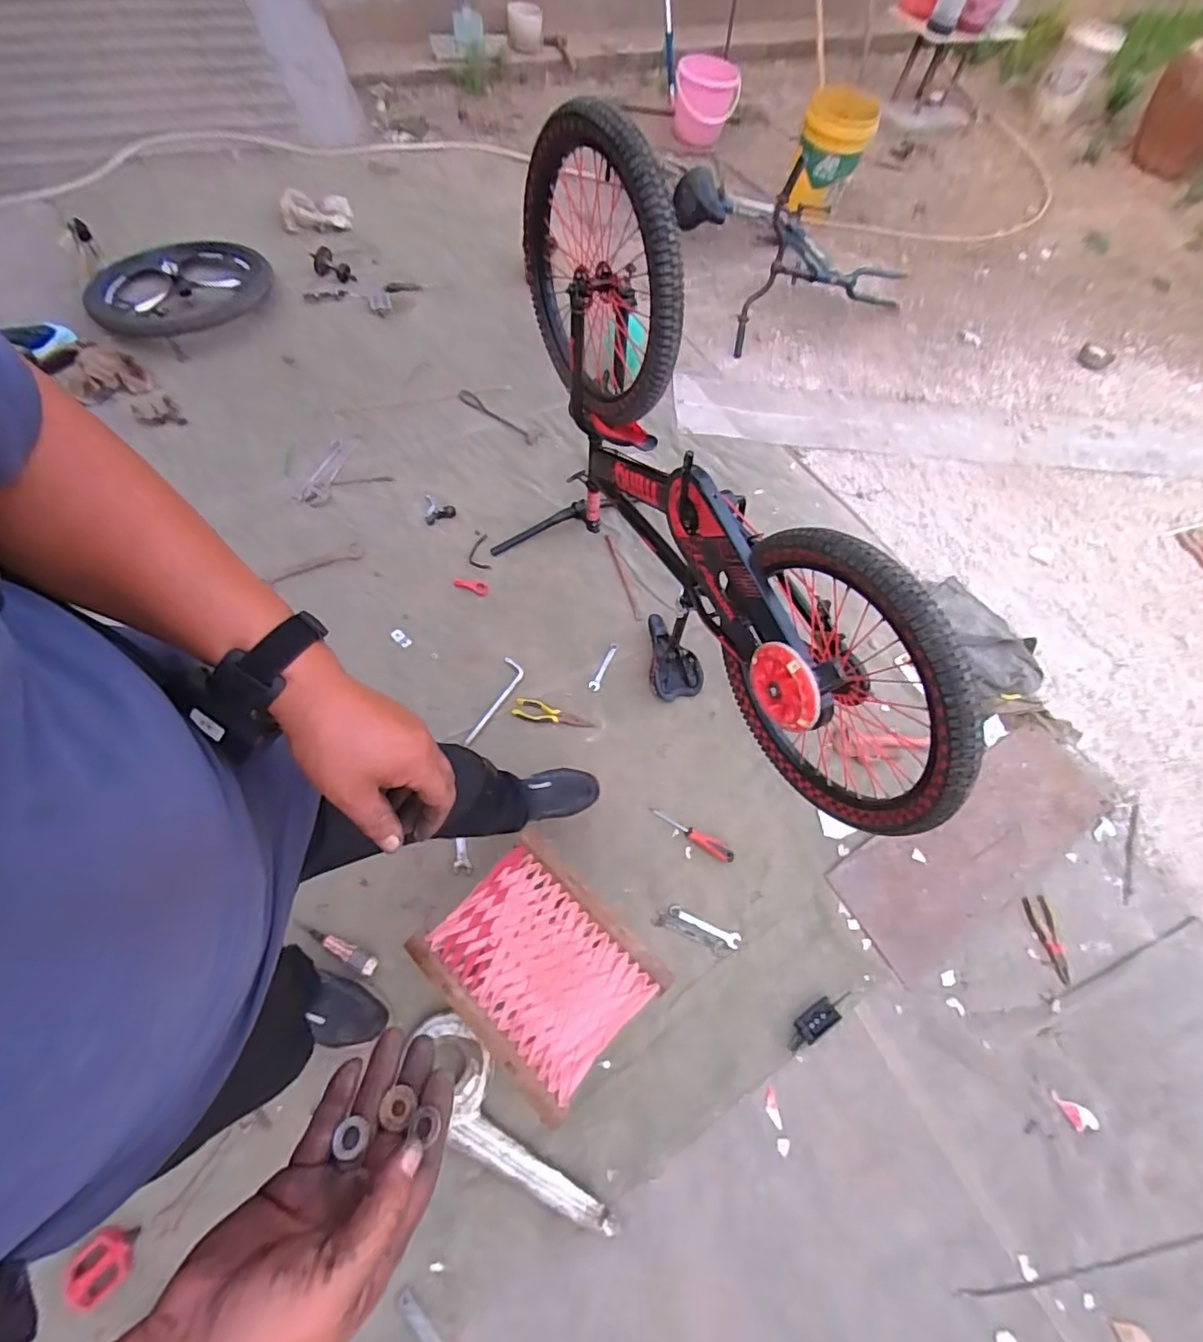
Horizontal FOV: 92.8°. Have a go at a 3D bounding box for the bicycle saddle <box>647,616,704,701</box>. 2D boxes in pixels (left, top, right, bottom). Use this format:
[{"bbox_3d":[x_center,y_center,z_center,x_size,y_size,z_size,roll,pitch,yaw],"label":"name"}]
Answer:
[{"bbox_3d":[0.168,-0.045,1.435,0.124,0.069,0.236,-12,66,-10],"label":"bicycle saddle"}]

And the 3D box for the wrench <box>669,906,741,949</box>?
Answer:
[{"bbox_3d":[0.216,0.532,1.195,0.153,0.004,0.030,27,63,7],"label":"wrench"}]

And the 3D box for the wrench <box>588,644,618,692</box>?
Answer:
[{"bbox_3d":[0.008,-0.011,1.439,0.027,0.007,0.145,28,62,-1],"label":"wrench"}]

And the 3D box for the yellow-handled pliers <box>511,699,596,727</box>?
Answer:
[{"bbox_3d":[-0.116,0.109,1.370,0.190,0.014,0.049,16,62,2],"label":"yellow-handled pliers"}]

